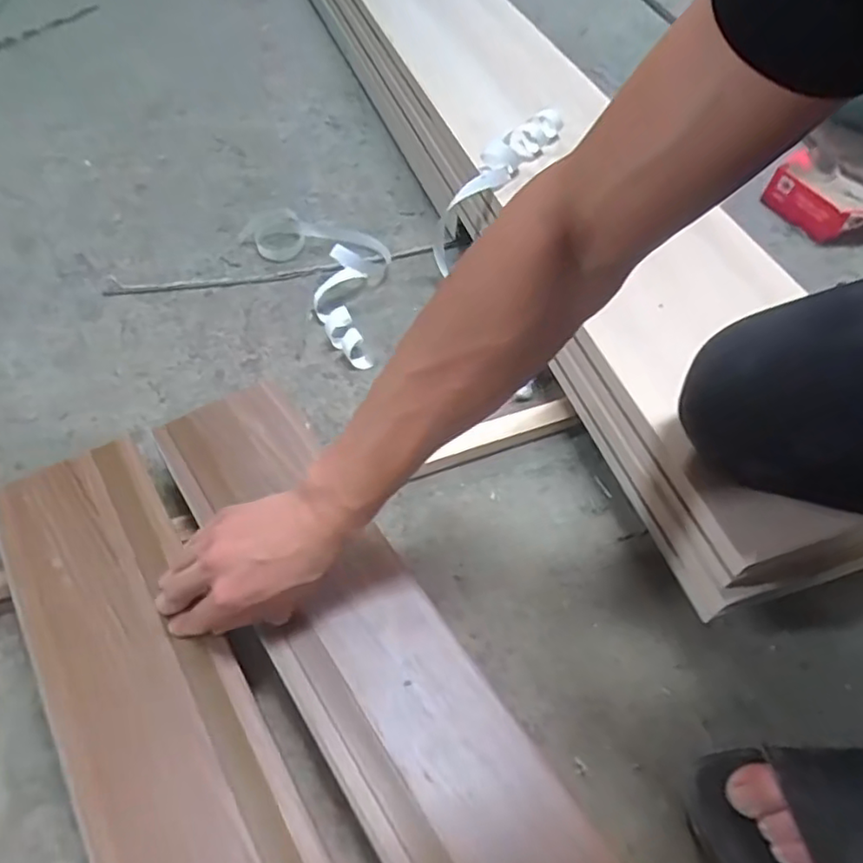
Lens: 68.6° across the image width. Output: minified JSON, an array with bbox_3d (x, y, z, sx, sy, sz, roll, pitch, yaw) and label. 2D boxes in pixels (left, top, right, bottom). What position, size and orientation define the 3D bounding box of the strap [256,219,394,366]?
[{"bbox_3d":[-0.105,-0.201,0.788,0.142,0.033,0.271,-27,58,-22],"label":"strap"}]

